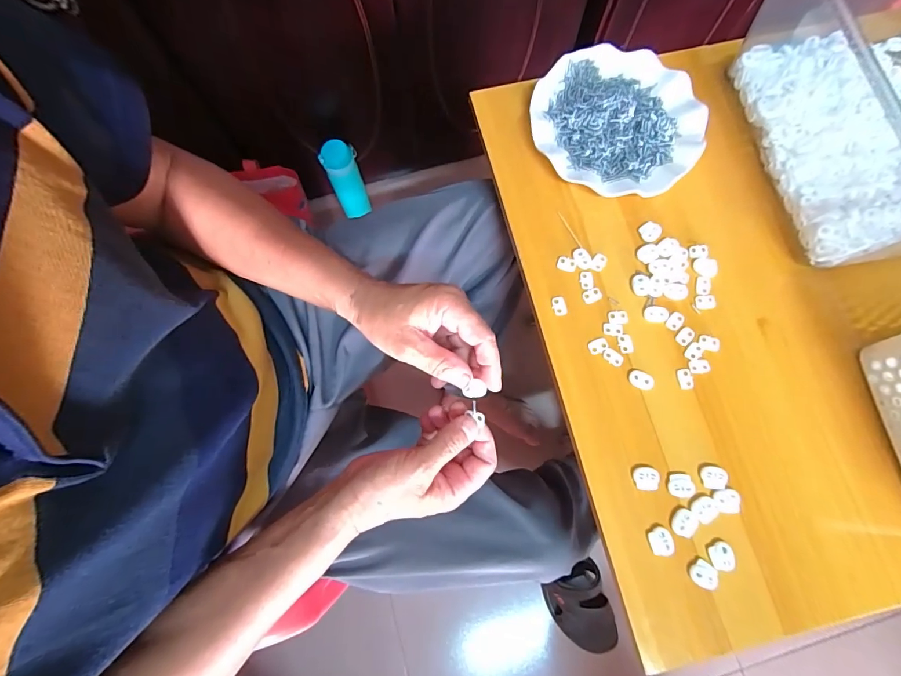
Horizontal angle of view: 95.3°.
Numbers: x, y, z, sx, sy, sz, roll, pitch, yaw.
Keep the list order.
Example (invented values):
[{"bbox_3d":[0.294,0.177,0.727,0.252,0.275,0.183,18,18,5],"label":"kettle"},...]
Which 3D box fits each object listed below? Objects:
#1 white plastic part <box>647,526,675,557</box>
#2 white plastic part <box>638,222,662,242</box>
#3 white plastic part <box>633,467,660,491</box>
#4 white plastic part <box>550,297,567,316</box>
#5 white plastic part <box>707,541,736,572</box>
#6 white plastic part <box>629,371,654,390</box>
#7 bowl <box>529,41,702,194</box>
[{"bbox_3d":[0.183,0.176,0.354,0.020,0.004,0.022,-10,76,-3],"label":"white plastic part"},{"bbox_3d":[0.210,-0.112,0.432,0.022,0.005,0.021,0,76,0],"label":"white plastic part"},{"bbox_3d":[0.177,0.127,0.370,0.021,0.005,0.020,-2,76,-1],"label":"white plastic part"},{"bbox_3d":[0.109,-0.032,0.413,0.014,0.004,0.019,-5,76,-2],"label":"white plastic part"},{"bbox_3d":[0.233,0.187,0.352,0.021,0.004,0.022,7,76,1],"label":"white plastic part"},{"bbox_3d":[0.183,0.040,0.392,0.022,0.004,0.015,22,77,5],"label":"white plastic part"},{"bbox_3d":[0.180,-0.236,0.452,0.178,0.026,0.172,0,76,0],"label":"bowl"}]

